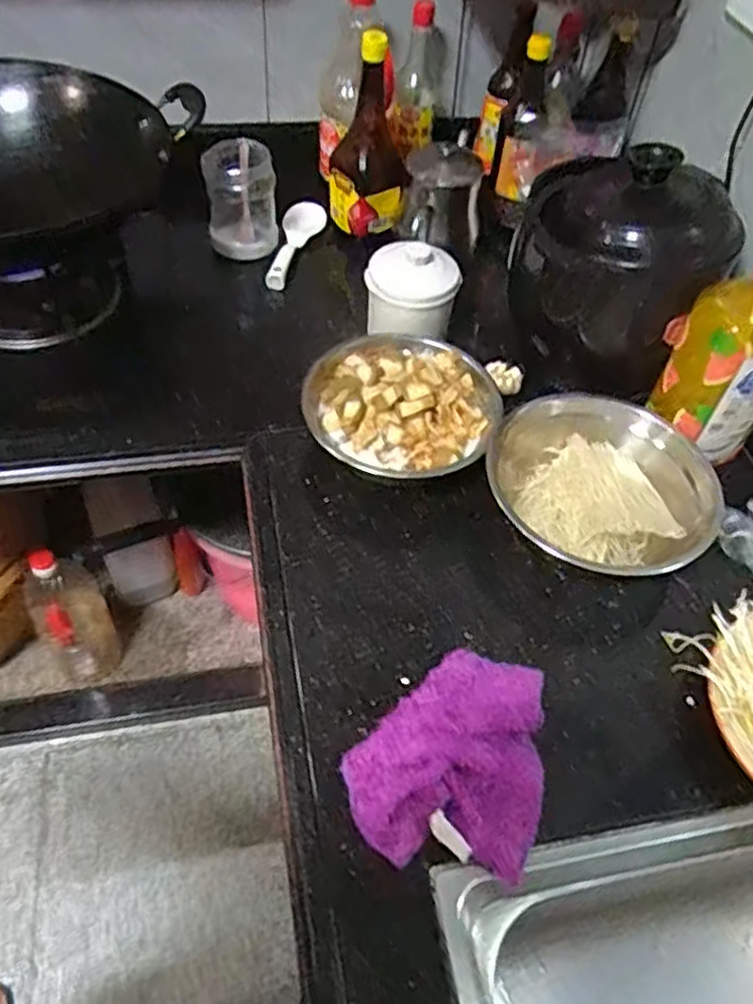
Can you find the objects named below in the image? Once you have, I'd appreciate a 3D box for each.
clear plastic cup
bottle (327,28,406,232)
[{"bbox_3d":[-0.193,-0.433,1.046,0.102,0.134,0.114,-8,53,-10],"label":"clear plastic cup"},{"bbox_3d":[-0.012,-0.502,1.014,0.105,0.236,0.100,0,52,-4],"label":"bottle"}]

